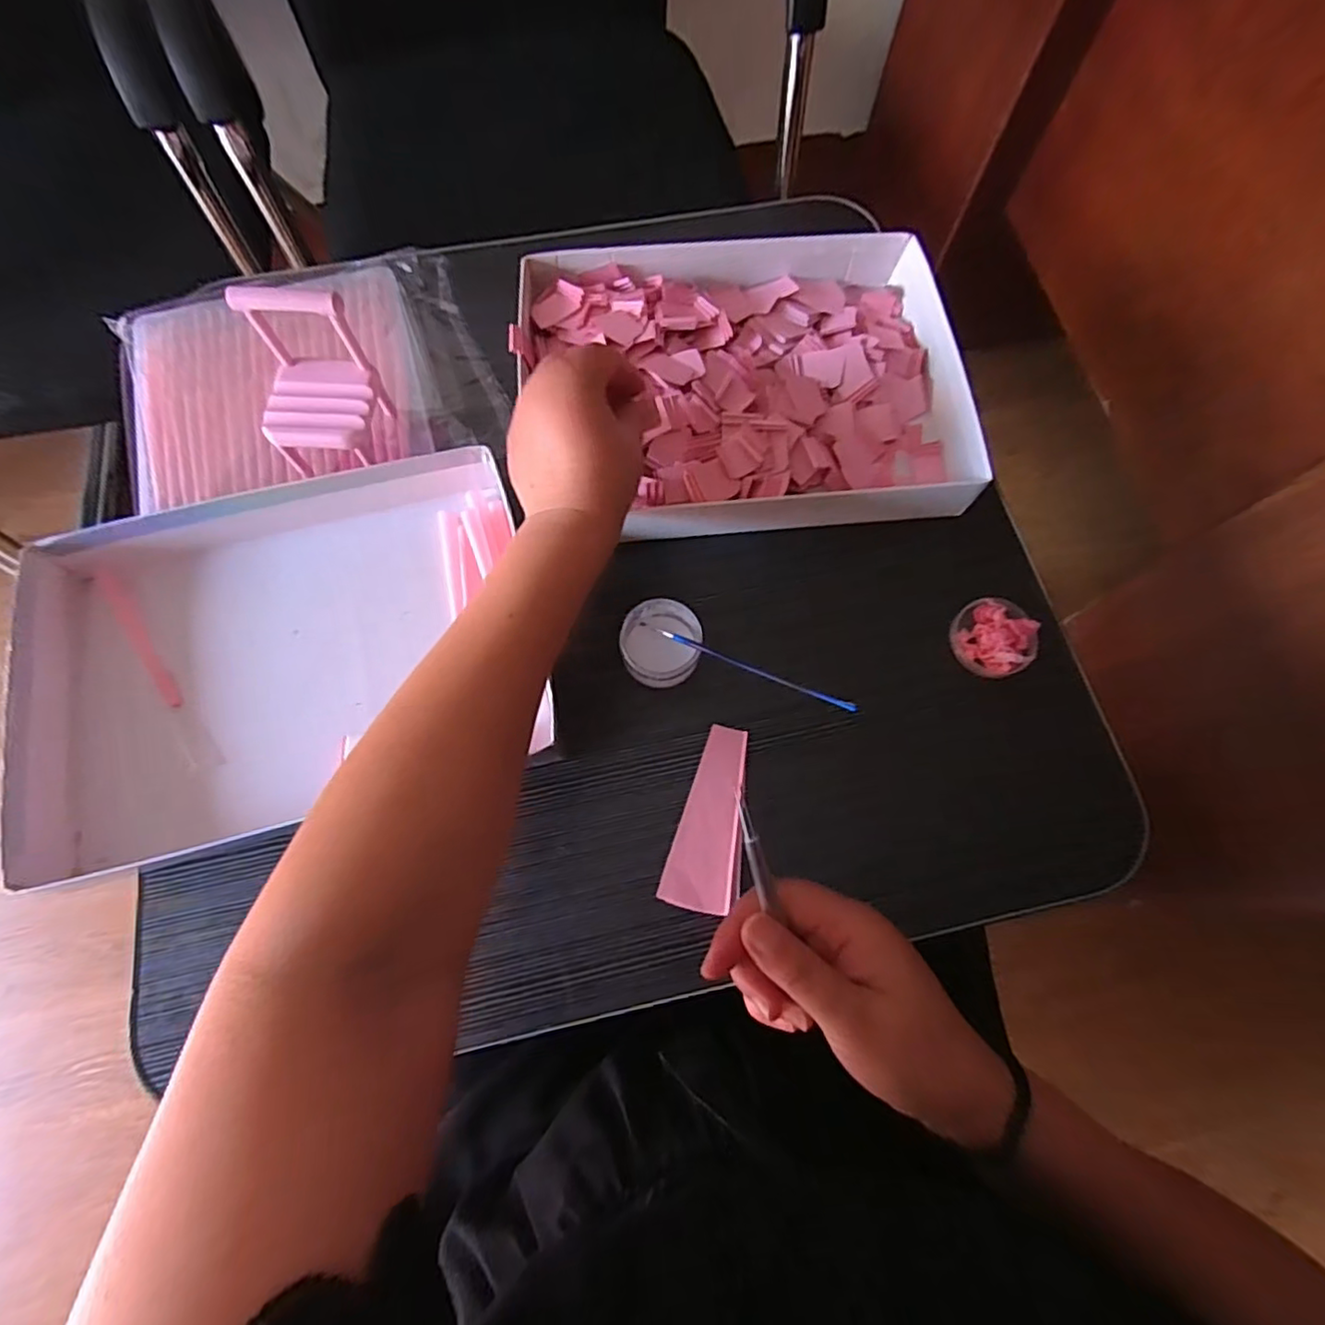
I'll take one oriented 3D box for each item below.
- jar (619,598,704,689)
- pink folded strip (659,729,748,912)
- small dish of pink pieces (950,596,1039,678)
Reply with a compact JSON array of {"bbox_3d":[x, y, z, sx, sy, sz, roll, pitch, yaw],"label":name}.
[{"bbox_3d":[-0.001,-0.012,0.388,0.050,0.024,0.055,0,74,0],"label":"jar"},{"bbox_3d":[0.034,0.094,0.370,0.042,0.004,0.108,18,75,5],"label":"pink folded strip"},{"bbox_3d":[0.216,-0.017,0.398,0.048,0.019,0.051,0,74,0],"label":"small dish of pink pieces"}]

